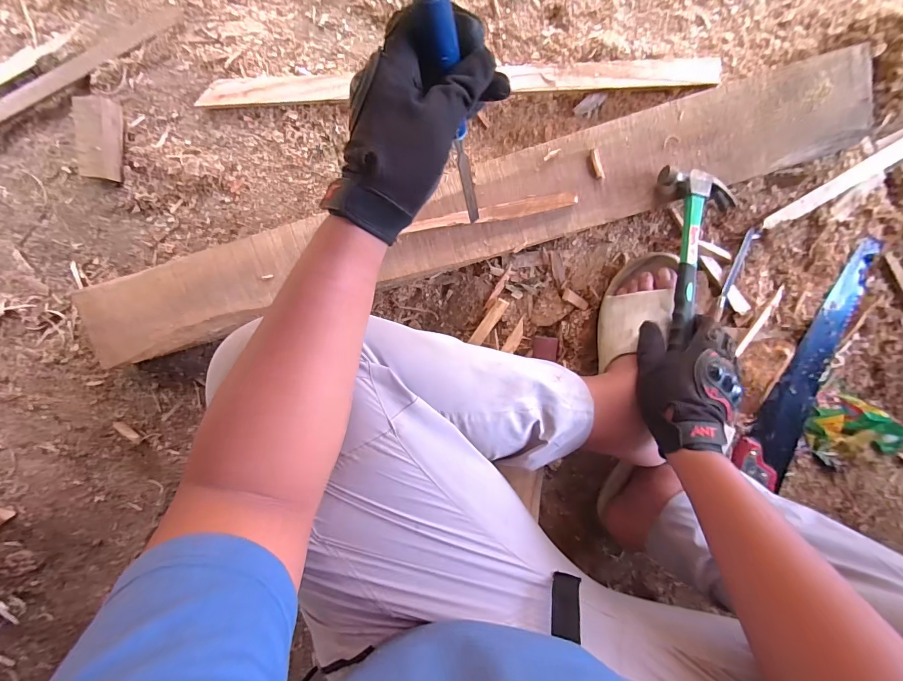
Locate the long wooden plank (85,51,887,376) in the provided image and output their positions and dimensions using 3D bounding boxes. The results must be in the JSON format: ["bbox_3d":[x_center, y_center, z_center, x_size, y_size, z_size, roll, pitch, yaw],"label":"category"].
[{"bbox_3d":[0.013,-0.162,0.510,1.048,0.031,0.116,-16,97,3],"label":"long wooden plank"}]

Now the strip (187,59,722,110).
[{"bbox_3d":[0.007,-0.365,0.540,0.715,0.016,0.042,-2,98,1],"label":"strip"}]

